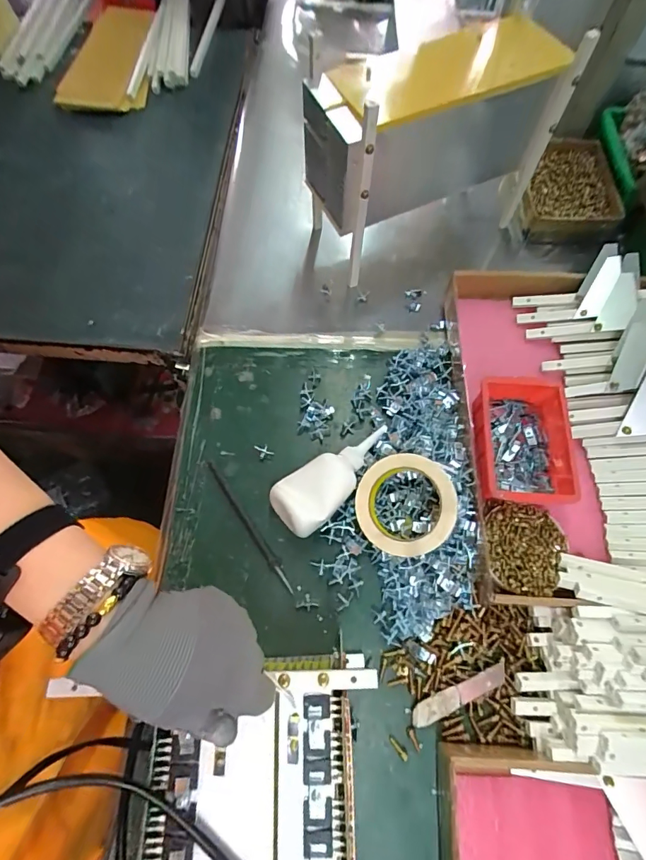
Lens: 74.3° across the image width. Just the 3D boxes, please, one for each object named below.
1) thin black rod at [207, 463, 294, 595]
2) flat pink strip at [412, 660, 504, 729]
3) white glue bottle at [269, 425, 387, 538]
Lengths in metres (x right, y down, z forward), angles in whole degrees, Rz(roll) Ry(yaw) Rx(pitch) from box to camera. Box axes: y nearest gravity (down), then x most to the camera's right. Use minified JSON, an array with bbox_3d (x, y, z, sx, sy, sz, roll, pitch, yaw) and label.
[{"bbox_3d":[-0.088,0.112,0.507,0.012,0.005,0.181,-36,72,-13],"label":"thin black rod"},{"bbox_3d":[0.139,0.270,0.434,0.107,0.006,0.020,-24,65,-4],"label":"flat pink strip"},{"bbox_3d":[0.015,0.051,0.505,0.165,0.047,0.075,-41,74,-14],"label":"white glue bottle"}]

